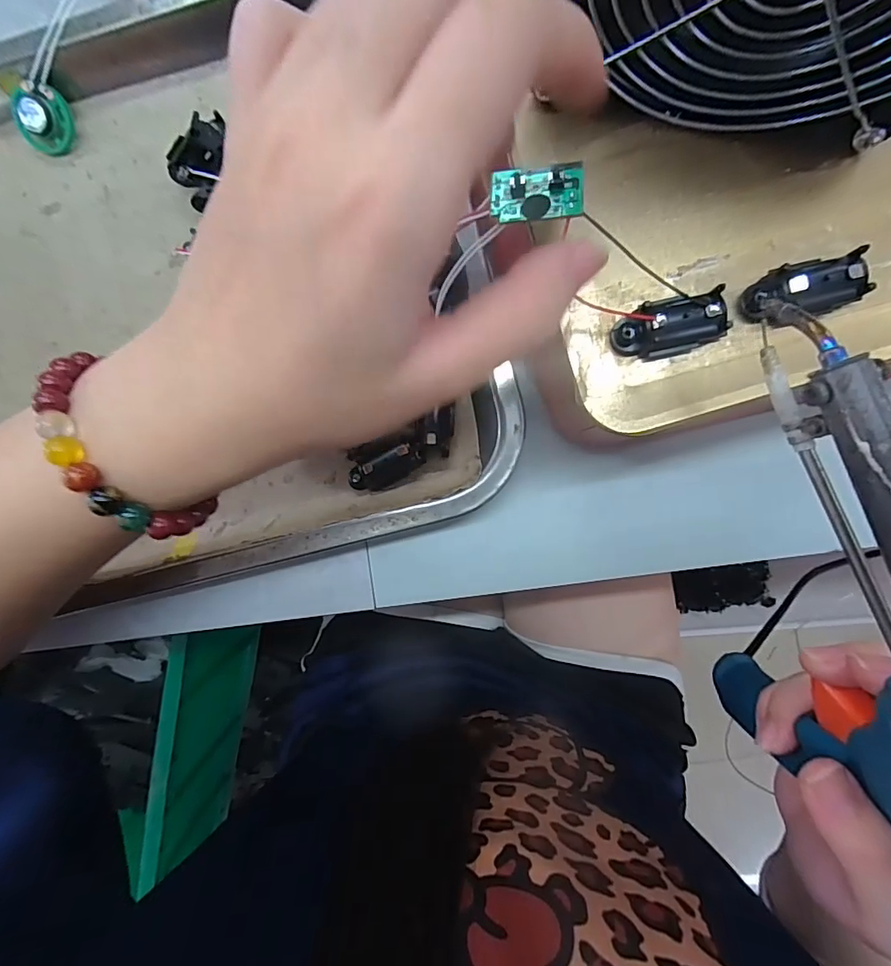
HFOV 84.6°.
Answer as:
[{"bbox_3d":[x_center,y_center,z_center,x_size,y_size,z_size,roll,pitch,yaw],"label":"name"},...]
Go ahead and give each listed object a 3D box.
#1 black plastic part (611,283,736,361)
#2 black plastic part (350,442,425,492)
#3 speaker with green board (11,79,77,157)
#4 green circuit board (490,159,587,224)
[{"bbox_3d":[0.075,-0.052,0.164,0.034,0.013,0.016,-13,91,3],"label":"black plastic part"},{"bbox_3d":[-0.028,-0.007,0.229,0.035,0.010,0.014,-27,90,3],"label":"black plastic part"},{"bbox_3d":[-0.191,-0.172,0.232,0.026,0.007,0.028,27,117,-24],"label":"speaker with green board"},{"bbox_3d":[0.029,-0.092,0.155,0.028,0.005,0.017,-1,91,2],"label":"green circuit board"}]

